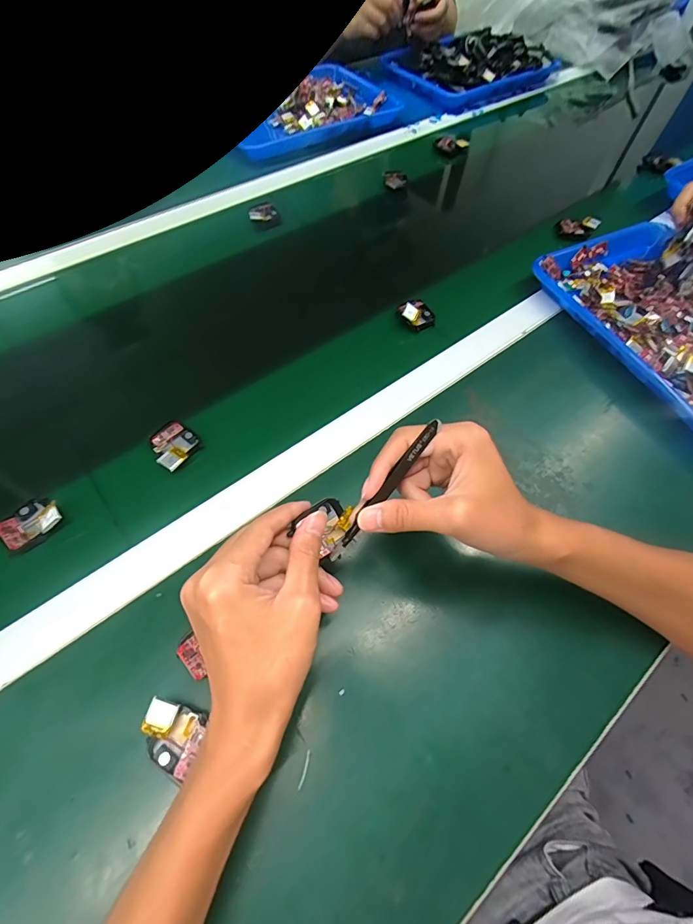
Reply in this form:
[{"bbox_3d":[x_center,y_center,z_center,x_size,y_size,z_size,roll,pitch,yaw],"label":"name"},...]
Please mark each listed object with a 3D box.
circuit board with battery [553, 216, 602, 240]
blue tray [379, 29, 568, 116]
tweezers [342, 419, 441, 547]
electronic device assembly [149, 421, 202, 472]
[{"bbox_3d":[0.345,-0.350,0.623,0.061,0.024,0.028,1,59,13],"label":"circuit board with battery"},{"bbox_3d":[0.259,-0.849,0.880,0.335,0.053,0.252,-33,64,-16],"label":"blue tray"},{"bbox_3d":[0.030,0.015,0.283,0.007,0.010,0.105,40,97,18],"label":"tweezers"},{"bbox_3d":[-0.169,-0.017,0.403,0.049,0.015,0.045,31,64,14],"label":"electronic device assembly"}]

